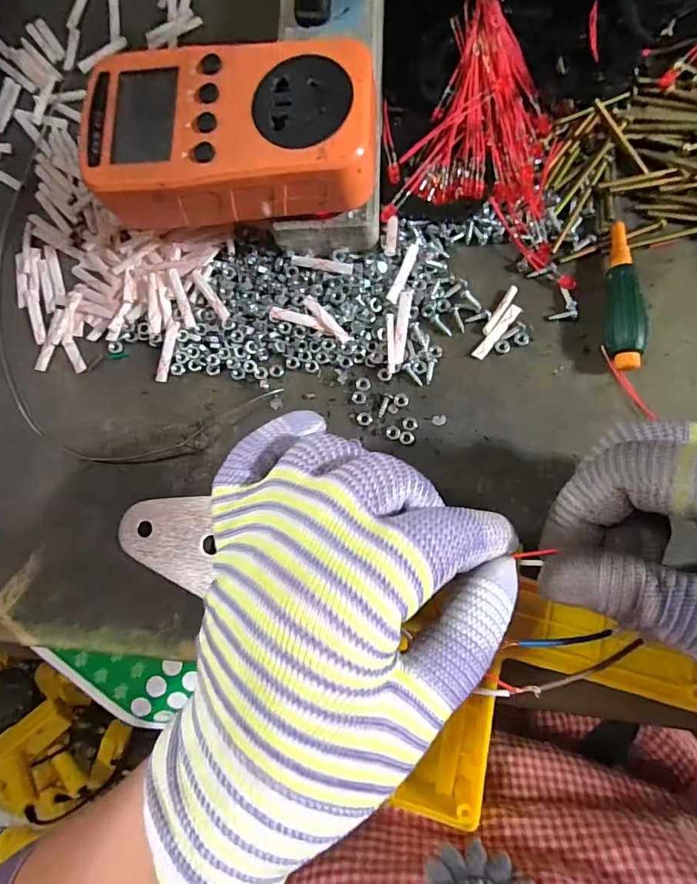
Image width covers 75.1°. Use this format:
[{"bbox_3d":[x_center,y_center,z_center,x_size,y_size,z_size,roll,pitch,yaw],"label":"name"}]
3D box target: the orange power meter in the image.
[{"bbox_3d":[-0.051,-0.133,0.198,0.124,0.027,0.070,-1,83,3],"label":"orange power meter"}]

